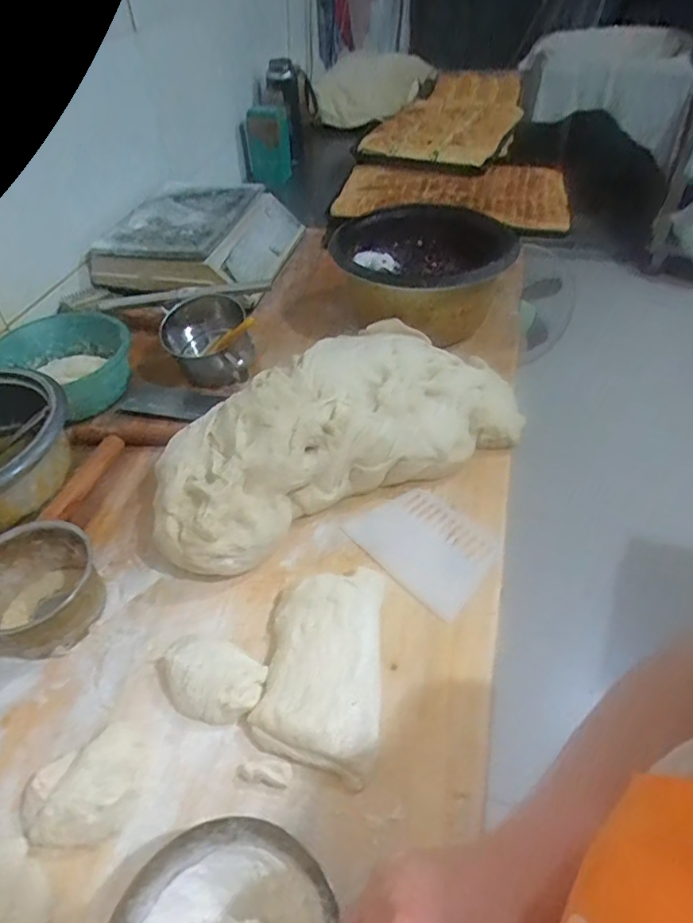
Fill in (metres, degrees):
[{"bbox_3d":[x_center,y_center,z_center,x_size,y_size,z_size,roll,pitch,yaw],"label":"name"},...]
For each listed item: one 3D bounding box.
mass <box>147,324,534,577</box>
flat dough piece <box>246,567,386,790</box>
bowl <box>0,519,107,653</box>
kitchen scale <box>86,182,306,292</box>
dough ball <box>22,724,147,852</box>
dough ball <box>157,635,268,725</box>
[{"bbox_3d":[-0.021,-0.049,0.738,0.498,0.117,0.246,-22,49,-18],"label":"mass"},{"bbox_3d":[-0.021,0.194,0.561,0.113,0.030,0.205,4,46,7],"label":"flat dough piece"},{"bbox_3d":[-0.328,0.135,0.591,0.123,0.089,0.116,-1,46,2],"label":"bowl"},{"bbox_3d":[-0.271,-0.419,1.050,0.291,0.088,0.275,11,48,13],"label":"kitchen scale"},{"bbox_3d":[-0.226,0.282,0.486,0.104,0.036,0.085,-36,54,-28],"label":"dough ball"},{"bbox_3d":[-0.133,0.206,0.544,0.109,0.033,0.077,25,52,24],"label":"dough ball"}]

